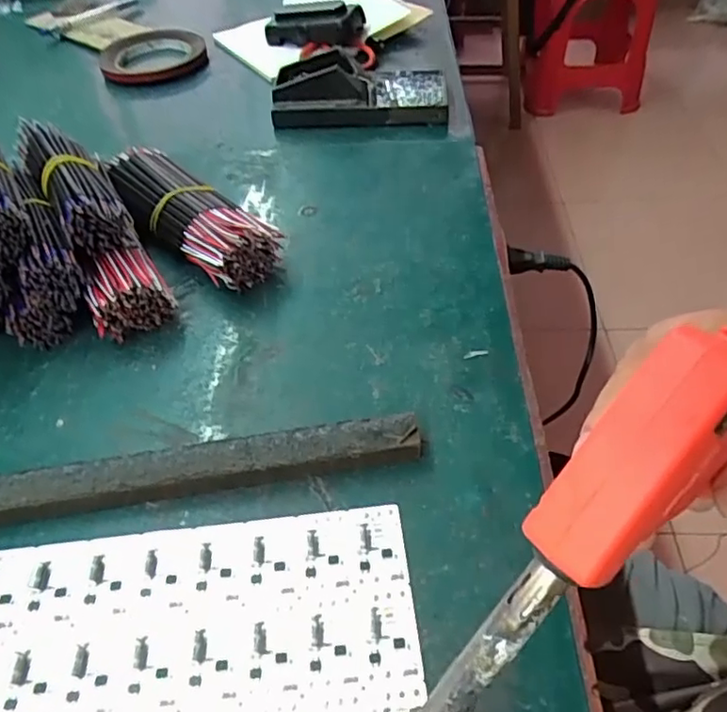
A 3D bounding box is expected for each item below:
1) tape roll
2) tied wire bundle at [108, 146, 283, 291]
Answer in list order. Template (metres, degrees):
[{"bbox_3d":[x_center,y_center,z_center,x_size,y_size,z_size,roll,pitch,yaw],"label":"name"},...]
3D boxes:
[{"bbox_3d":[-0.230,-0.341,0.670,0.111,0.016,0.108,-7,50,0],"label":"tape roll"},{"bbox_3d":[-0.135,-0.108,0.443,0.060,0.039,0.179,-36,56,-23],"label":"tied wire bundle"}]

